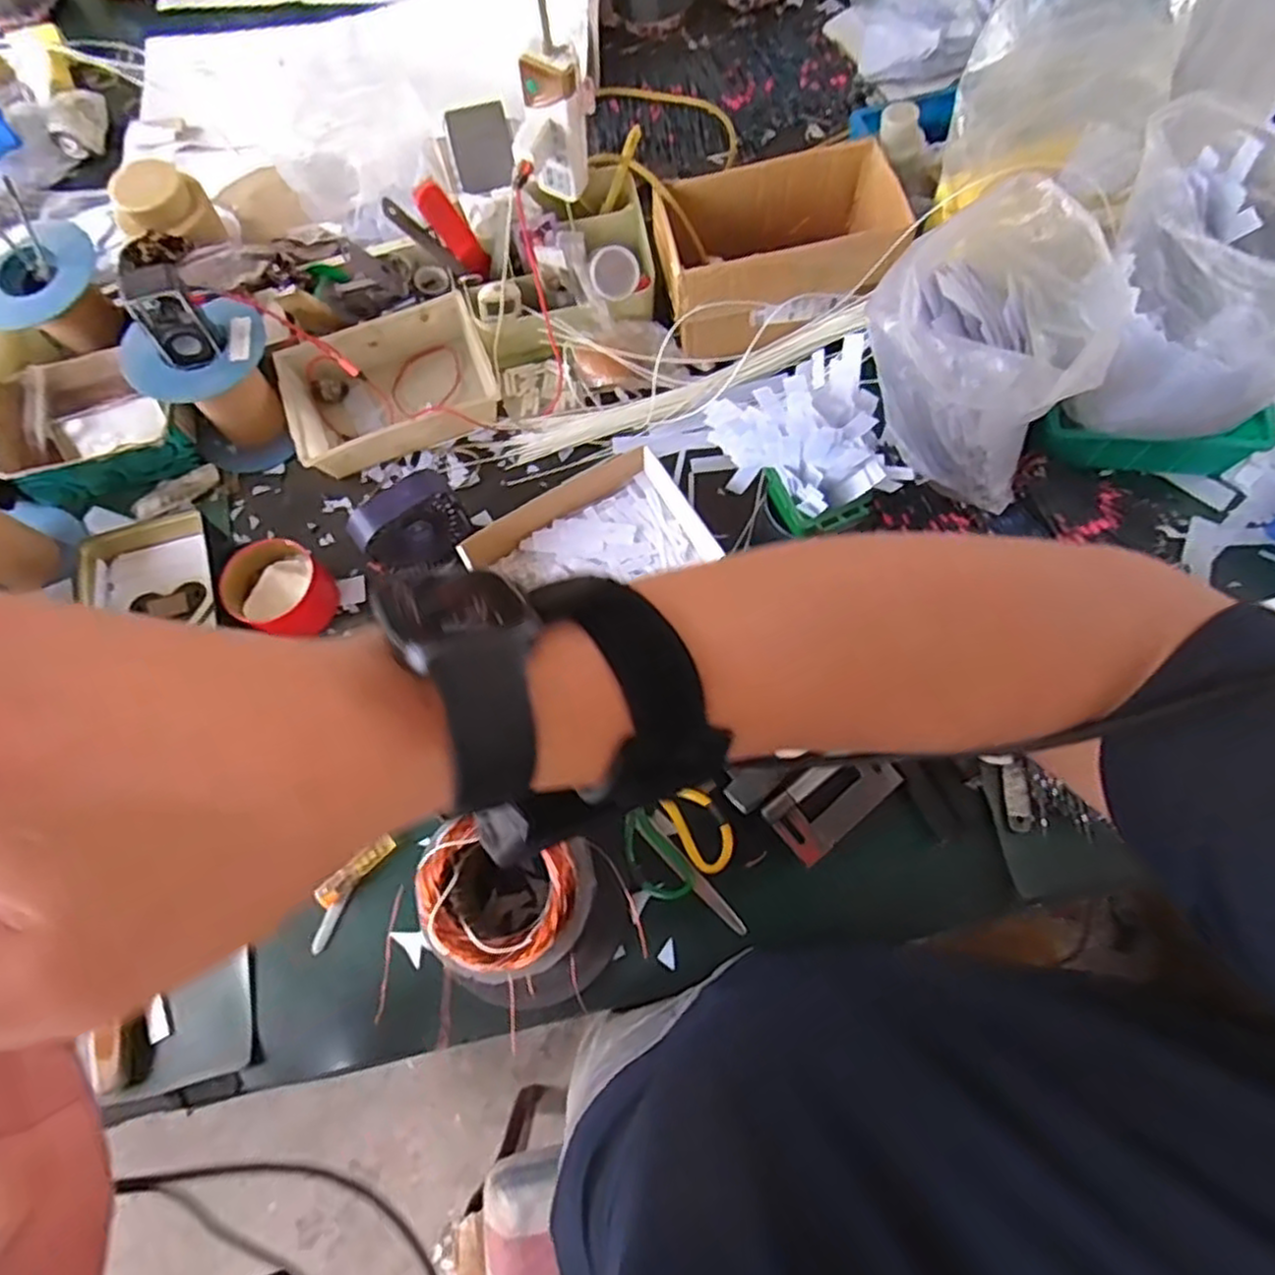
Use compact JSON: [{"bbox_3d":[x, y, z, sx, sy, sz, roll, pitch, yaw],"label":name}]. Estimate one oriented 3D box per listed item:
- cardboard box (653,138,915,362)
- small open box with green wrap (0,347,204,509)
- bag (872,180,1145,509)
[{"bbox_3d":[0.166,-0.467,0.887,0.268,0.148,0.168,-11,73,-2],"label":"cardboard box"},{"bbox_3d":[-0.666,-0.271,0.886,0.215,0.069,0.178,-22,73,-5],"label":"small open box with green wrap"},{"bbox_3d":[0.357,-0.290,0.741,0.200,0.220,0.224,-44,76,-11],"label":"bag"}]

